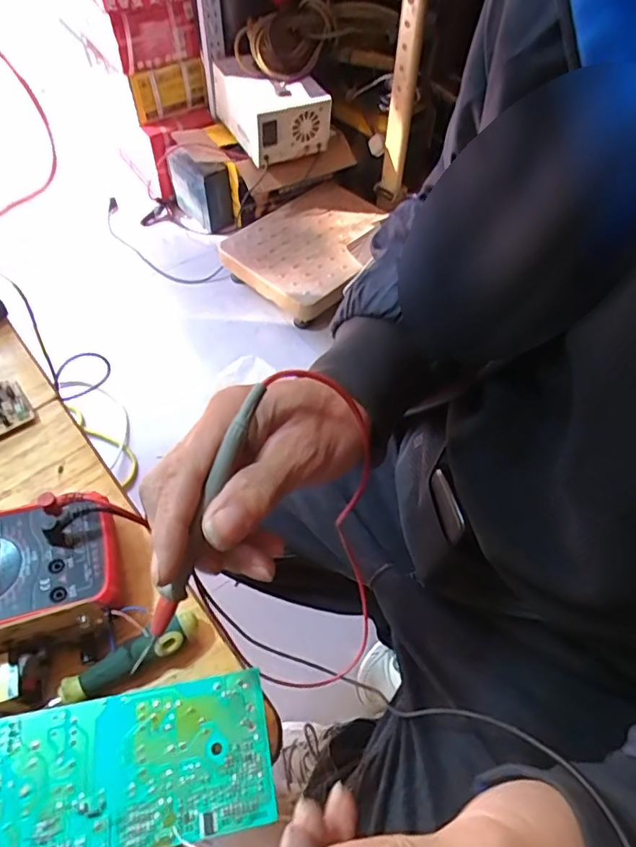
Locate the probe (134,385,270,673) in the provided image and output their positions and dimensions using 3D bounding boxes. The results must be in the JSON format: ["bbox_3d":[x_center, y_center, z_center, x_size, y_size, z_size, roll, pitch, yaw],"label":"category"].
[{"bbox_3d":[-0.055,0.046,0.251,0.011,0.014,0.137,21,87,12],"label":"probe"}]

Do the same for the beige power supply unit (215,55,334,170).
[{"bbox_3d":[-0.133,-0.819,1.405,0.192,0.152,0.327,-26,59,-19],"label":"beige power supply unit"}]

